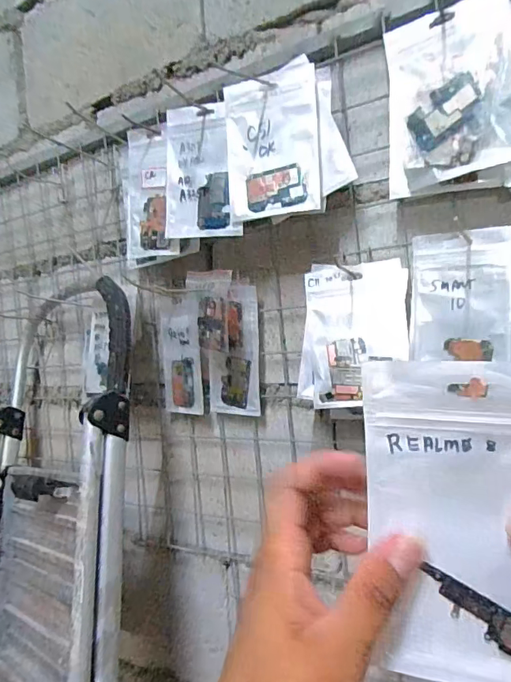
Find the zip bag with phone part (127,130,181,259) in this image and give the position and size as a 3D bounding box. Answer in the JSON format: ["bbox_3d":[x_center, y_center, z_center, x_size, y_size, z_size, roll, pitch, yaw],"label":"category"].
[{"bbox_3d":[-0.139,-0.191,0.596,0.084,0.161,0.015,-5,0,29],"label":"zip bag with phone part"}]

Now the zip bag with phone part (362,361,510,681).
[{"bbox_3d":[0.107,0.085,0.217,0.102,0.148,0.017,-5,0,22],"label":"zip bag with phone part"}]

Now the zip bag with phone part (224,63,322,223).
[{"bbox_3d":[0.018,-0.216,0.508,0.105,0.148,0.007,-5,0,19],"label":"zip bag with phone part"}]

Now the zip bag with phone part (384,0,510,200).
[{"bbox_3d":[0.186,-0.228,0.433,0.122,0.162,0.044,2,5,28],"label":"zip bag with phone part"}]

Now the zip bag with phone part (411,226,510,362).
[{"bbox_3d":[0.183,-0.040,0.411,0.087,0.111,0.009,-5,0,32],"label":"zip bag with phone part"}]

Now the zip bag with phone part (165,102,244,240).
[{"bbox_3d":[-0.069,-0.200,0.547,0.094,0.148,0.012,-5,0,19],"label":"zip bag with phone part"}]

